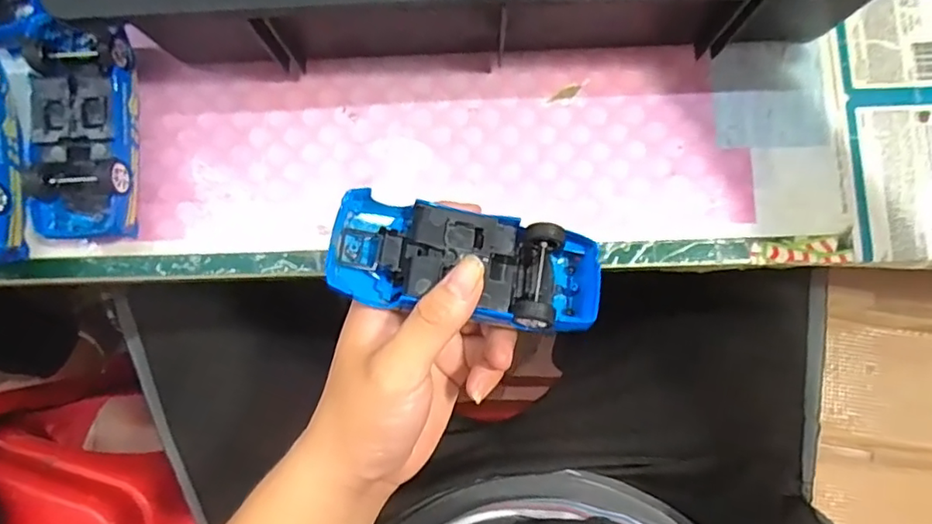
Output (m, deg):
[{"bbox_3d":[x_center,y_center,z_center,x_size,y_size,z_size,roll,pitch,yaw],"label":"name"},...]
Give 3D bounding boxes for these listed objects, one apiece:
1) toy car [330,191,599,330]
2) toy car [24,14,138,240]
[{"bbox_3d":[0.002,0.002,0.287,0.131,0.033,0.052,10,79,-9],"label":"toy car"},{"bbox_3d":[-0.226,-0.078,0.348,0.061,0.039,0.130,-5,79,-2],"label":"toy car"}]

